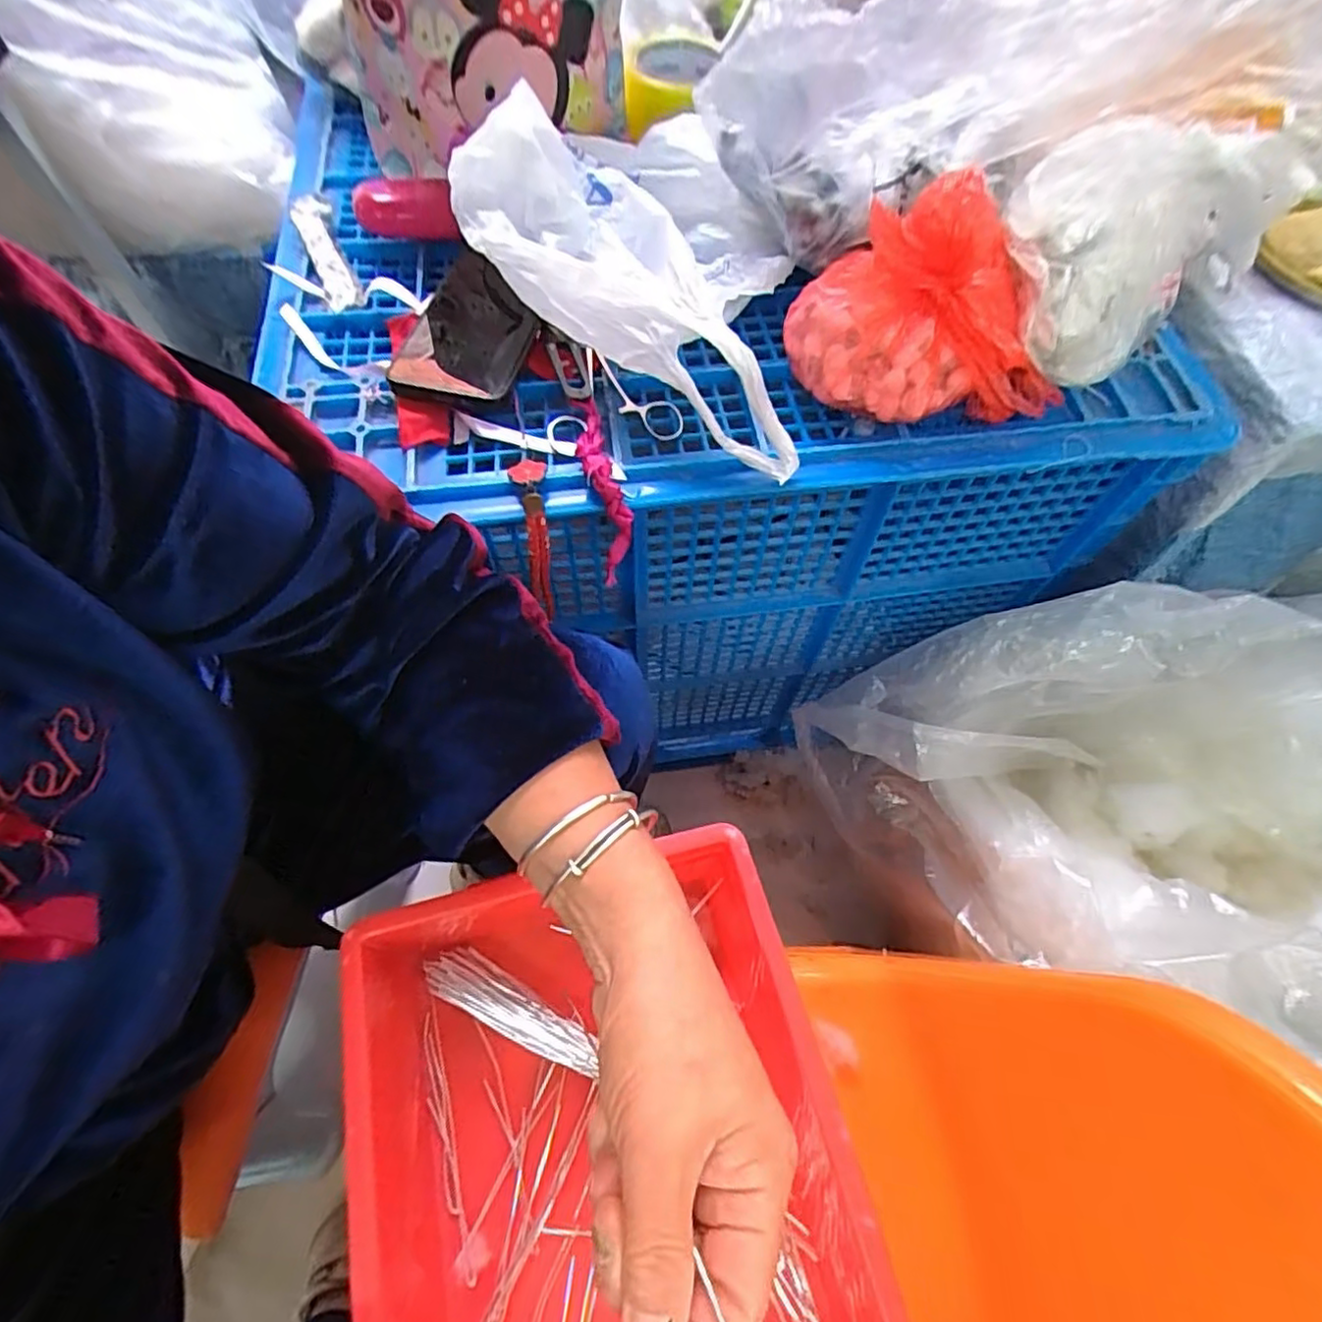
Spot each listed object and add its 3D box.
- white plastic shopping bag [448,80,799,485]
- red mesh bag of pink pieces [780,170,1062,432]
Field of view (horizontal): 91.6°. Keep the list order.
[{"bbox_3d":[-0.015,-0.230,0.411,0.120,0.060,0.281,-37,82,-18],"label":"white plastic shopping bag"},{"bbox_3d":[0.170,-0.224,0.394,0.166,0.109,0.103,8,63,3],"label":"red mesh bag of pink pieces"}]

